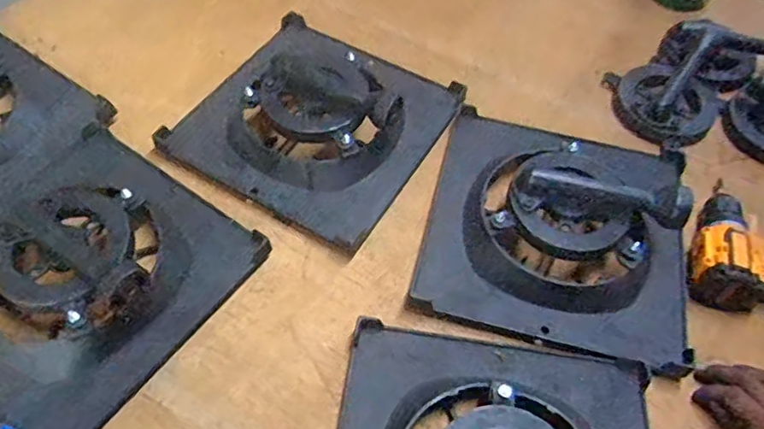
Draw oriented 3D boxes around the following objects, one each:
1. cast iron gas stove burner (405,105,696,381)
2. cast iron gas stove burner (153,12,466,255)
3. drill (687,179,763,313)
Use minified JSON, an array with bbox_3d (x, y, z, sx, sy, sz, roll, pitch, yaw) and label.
[{"bbox_3d":[0.216,-0.008,0.677,0.296,0.103,0.313,14,56,6],"label":"cast iron gas stove burner"},{"bbox_3d":[-0.078,-0.137,0.758,0.287,0.083,0.296,28,58,15],"label":"cast iron gas stove burner"},{"bbox_3d":[0.470,0.064,0.672,0.209,0.062,0.150,19,57,10],"label":"drill"}]

